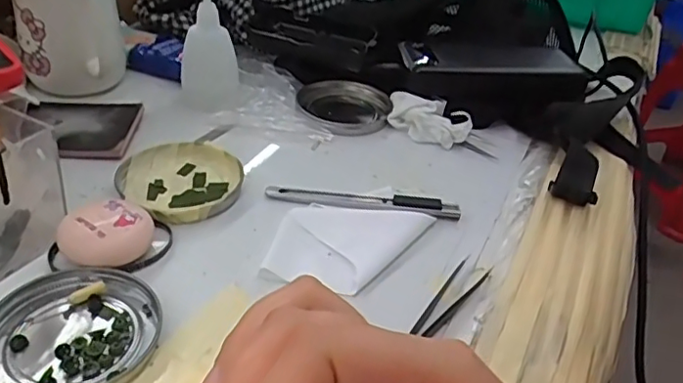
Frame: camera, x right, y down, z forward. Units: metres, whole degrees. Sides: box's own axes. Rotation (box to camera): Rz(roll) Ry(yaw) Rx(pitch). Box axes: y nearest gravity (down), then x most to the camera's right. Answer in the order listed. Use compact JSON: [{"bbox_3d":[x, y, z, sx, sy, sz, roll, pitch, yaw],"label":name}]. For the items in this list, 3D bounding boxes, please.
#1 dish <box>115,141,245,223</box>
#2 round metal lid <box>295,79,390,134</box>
[{"bbox_3d":[-0.104,-0.009,0.393,0.072,0.010,0.080,-26,47,-37],"label":"dish"},{"bbox_3d":[0.003,-0.070,0.493,0.076,0.012,0.074,5,36,-3],"label":"round metal lid"}]

